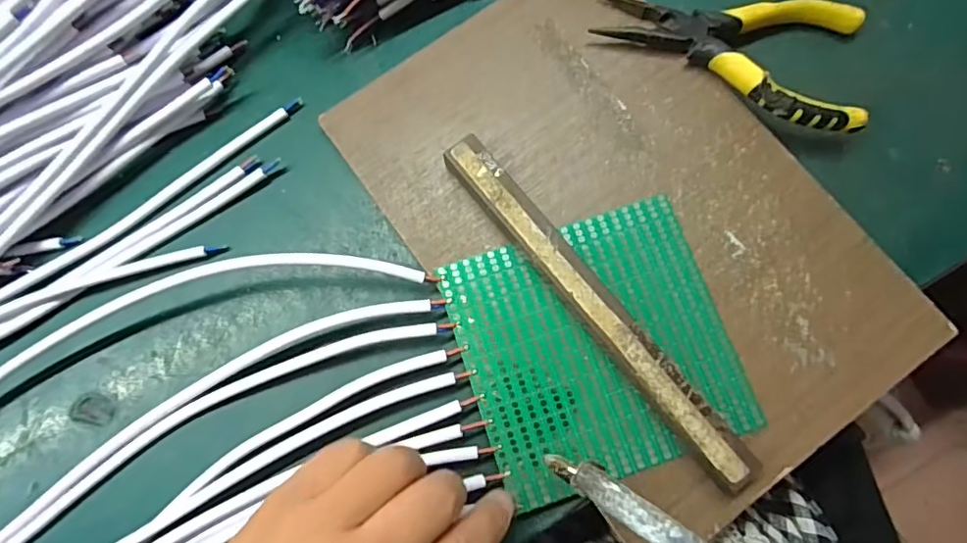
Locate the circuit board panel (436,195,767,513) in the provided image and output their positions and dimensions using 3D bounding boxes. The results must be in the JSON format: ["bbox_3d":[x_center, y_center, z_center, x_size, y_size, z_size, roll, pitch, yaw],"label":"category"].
[{"bbox_3d":[0.058,0.037,0.281,0.129,0.006,0.125,-19,79,-2],"label":"circuit board panel"}]

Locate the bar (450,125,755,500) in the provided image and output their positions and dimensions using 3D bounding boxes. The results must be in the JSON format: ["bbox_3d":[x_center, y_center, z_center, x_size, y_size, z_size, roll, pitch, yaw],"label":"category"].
[{"bbox_3d":[0.054,0.016,0.277,0.022,0.019,0.213,-38,80,-6],"label":"bar"}]

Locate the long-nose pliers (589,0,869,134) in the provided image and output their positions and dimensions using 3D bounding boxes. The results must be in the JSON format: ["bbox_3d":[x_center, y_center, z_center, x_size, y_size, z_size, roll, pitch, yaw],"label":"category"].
[{"bbox_3d":[0.138,-0.126,0.308,0.144,0.024,0.079,12,80,4],"label":"long-nose pliers"}]

